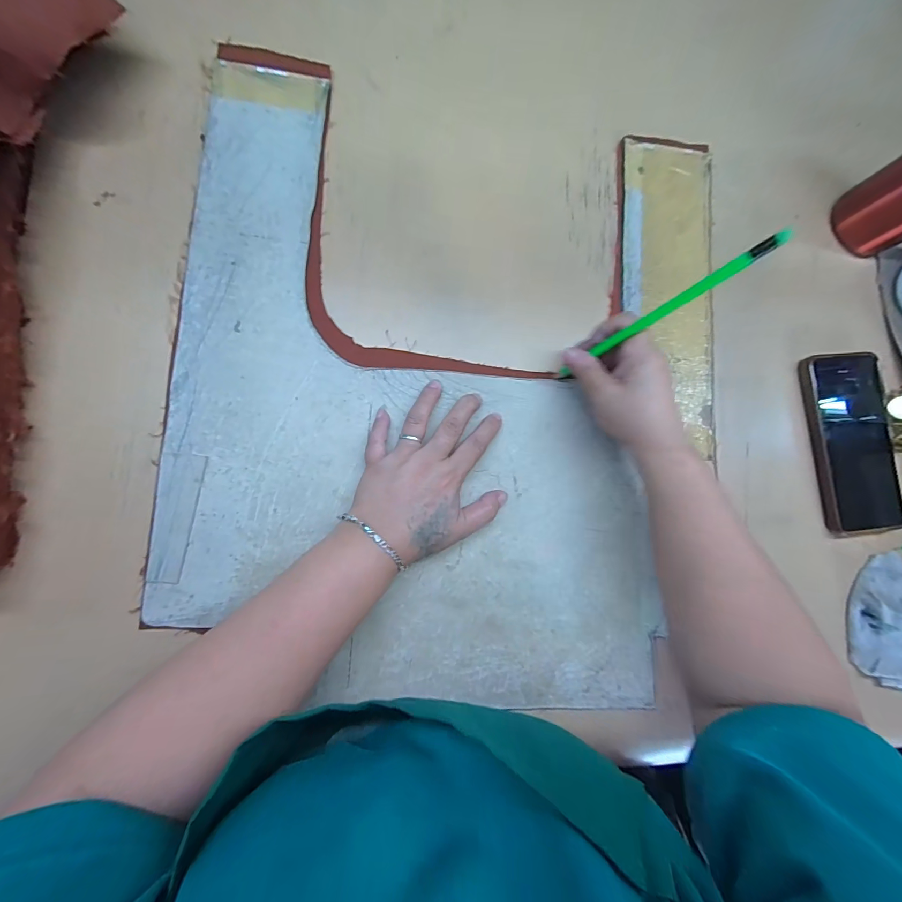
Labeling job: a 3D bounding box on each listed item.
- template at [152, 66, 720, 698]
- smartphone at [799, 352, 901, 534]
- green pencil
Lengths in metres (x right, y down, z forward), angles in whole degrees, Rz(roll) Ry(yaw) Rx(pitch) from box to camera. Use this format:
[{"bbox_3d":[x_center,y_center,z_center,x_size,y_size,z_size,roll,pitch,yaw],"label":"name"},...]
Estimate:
[{"bbox_3d":[0.006,-0.053,0.329,0.449,0.008,0.494,7,83,-7],"label":"template"},{"bbox_3d":[0.390,-0.010,0.370,0.089,0.016,0.170,-4,85,-8],"label":"smartphone"},{"bbox_3d":[0.137,-0.091,0.269,0.006,0.162,0.008,-27,88,-37],"label":"green pencil"}]

